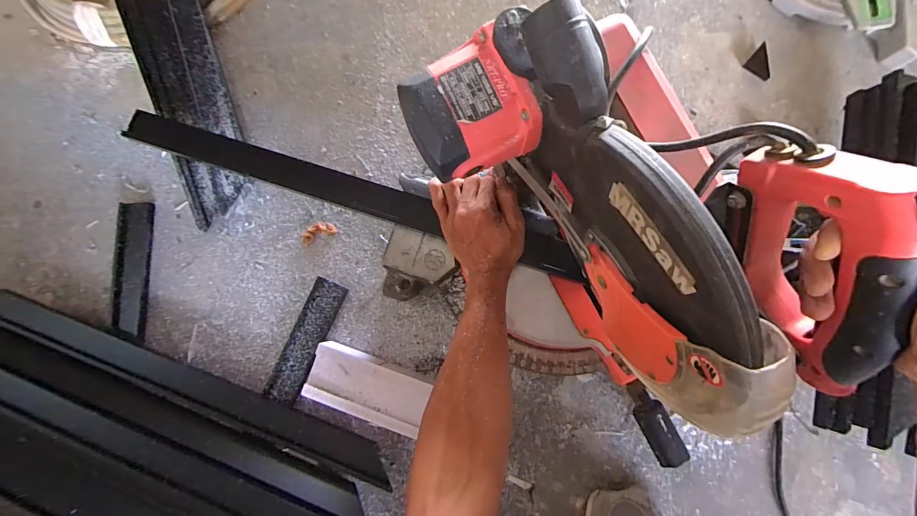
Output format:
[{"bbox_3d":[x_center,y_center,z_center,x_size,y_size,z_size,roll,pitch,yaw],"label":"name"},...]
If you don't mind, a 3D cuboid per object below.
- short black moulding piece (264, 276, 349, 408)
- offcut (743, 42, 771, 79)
[{"bbox_3d":[-0.228,0.126,0.585,0.049,0.012,0.191,24,87,-11],"label":"short black moulding piece"},{"bbox_3d":[0.468,-0.300,0.598,0.040,0.018,0.040,41,88,7],"label":"offcut"}]

